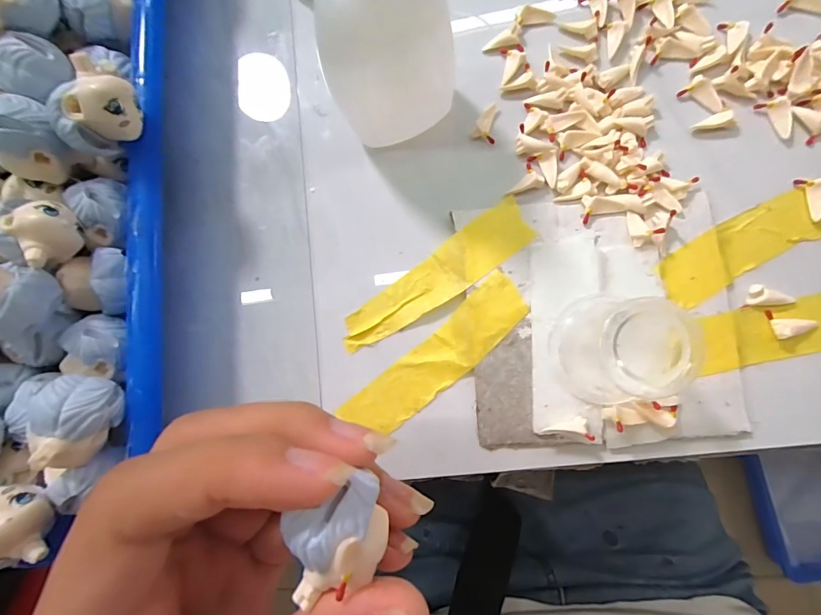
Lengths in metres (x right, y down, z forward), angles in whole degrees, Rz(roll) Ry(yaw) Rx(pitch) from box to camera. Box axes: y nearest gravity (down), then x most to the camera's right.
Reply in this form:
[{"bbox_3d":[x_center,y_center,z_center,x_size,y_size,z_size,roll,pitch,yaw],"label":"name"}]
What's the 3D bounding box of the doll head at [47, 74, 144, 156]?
[{"bbox_3d":[-0.104,-0.064,0.136,0.024,0.022,0.016,-22,81,4],"label":"doll head"}]

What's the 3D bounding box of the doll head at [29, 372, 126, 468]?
[{"bbox_3d":[-0.105,0.034,0.125,0.017,0.020,0.024,18,86,8],"label":"doll head"}]

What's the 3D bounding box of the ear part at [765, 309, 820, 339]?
[{"bbox_3d":[0.135,0.006,0.141,0.017,0.005,0.010,0,83,6],"label":"ear part"}]

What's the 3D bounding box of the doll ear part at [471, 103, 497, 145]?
[{"bbox_3d":[0.030,-0.075,0.164,0.009,0.005,0.017,4,84,7],"label":"doll ear part"}]

